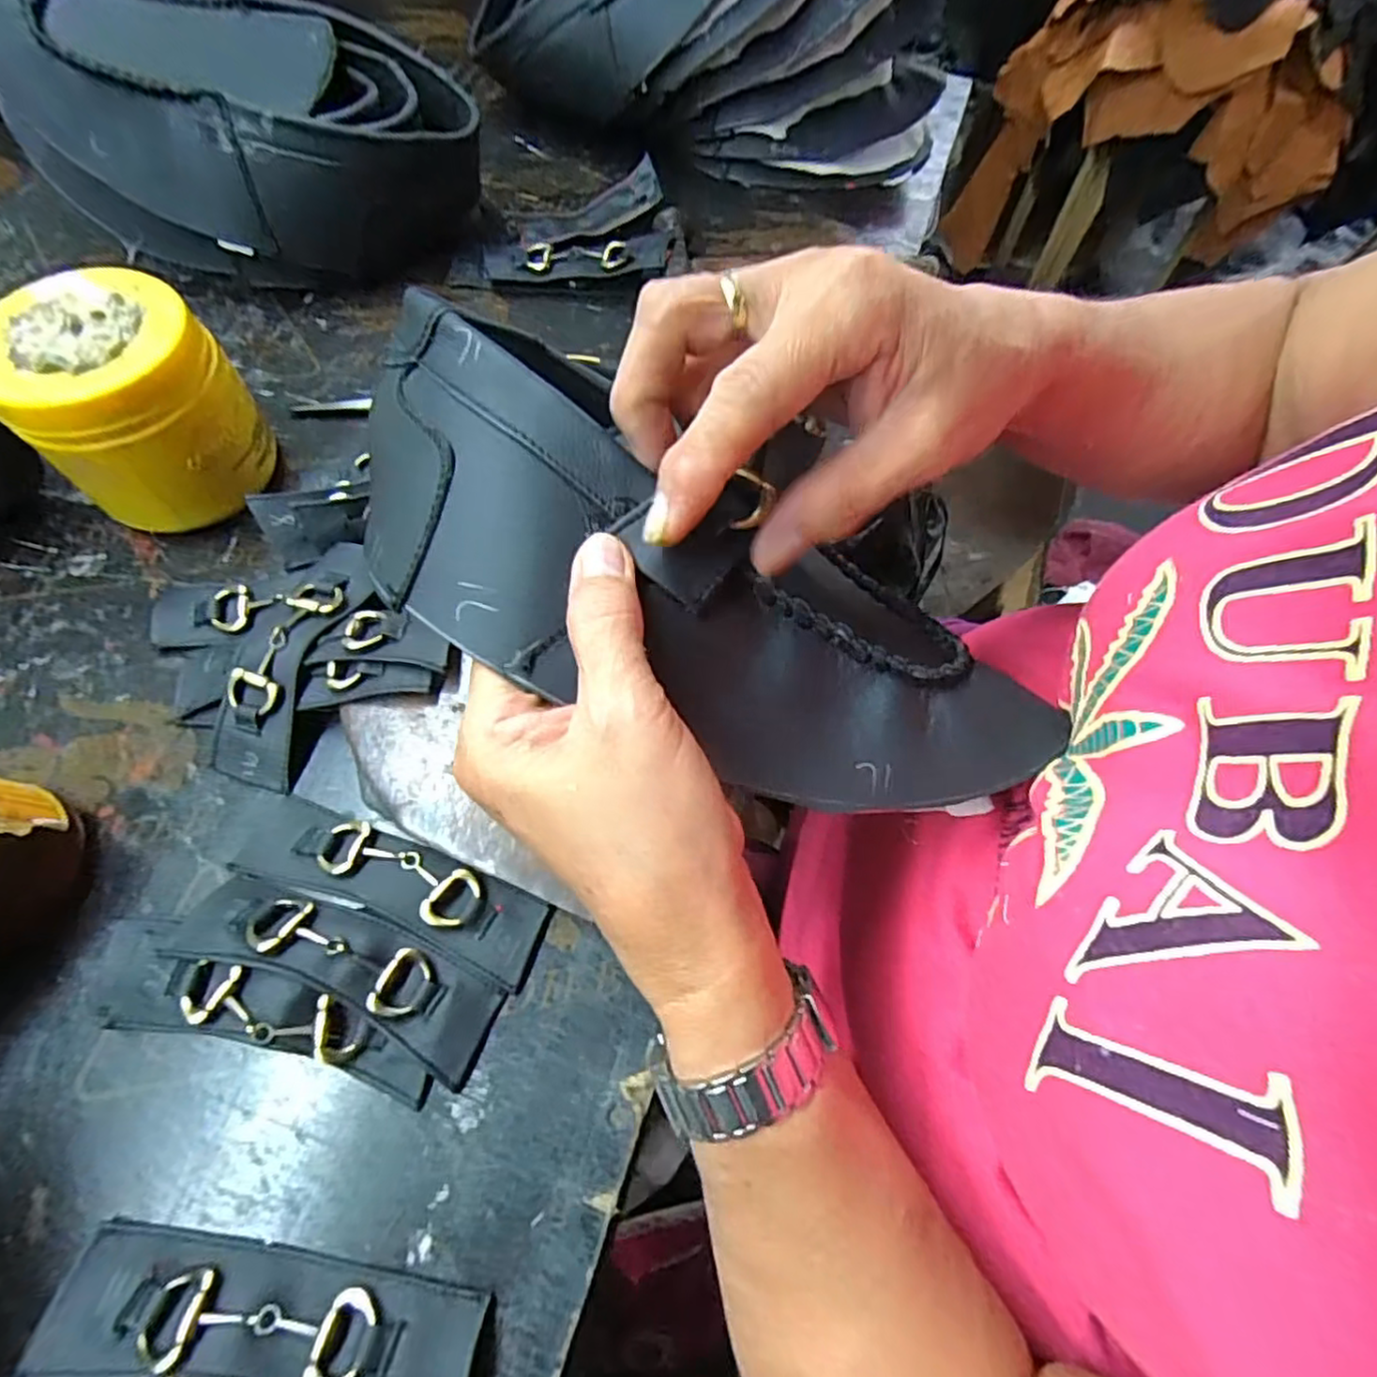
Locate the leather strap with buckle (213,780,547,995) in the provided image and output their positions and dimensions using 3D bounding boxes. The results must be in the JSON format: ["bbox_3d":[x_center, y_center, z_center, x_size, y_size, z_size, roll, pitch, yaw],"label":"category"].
[{"bbox_3d":[-0.135,0.079,0.294,0.154,0.012,0.037,19,65,8],"label":"leather strap with buckle"}]

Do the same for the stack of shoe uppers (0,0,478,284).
[{"bbox_3d":[-0.276,-0.349,0.437,0.260,0.130,0.122,-15,65,-9],"label":"stack of shoe uppers"}]

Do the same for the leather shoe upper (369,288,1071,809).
[{"bbox_3d":[0.003,-0.031,0.228,0.251,0.050,0.103,28,65,-8],"label":"leather shoe upper"}]

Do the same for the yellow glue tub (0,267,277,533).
[{"bbox_3d":[-0.274,-0.140,0.350,0.094,0.096,0.089,-39,71,-18],"label":"yellow glue tub"}]

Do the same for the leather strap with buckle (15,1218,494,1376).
[{"bbox_3d":[-0.140,0.211,0.226,0.140,0.014,0.039,10,64,3],"label":"leather strap with buckle"}]

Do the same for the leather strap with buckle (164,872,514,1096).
[{"bbox_3d":[-0.140,0.108,0.273,0.130,0.022,0.039,21,65,9],"label":"leather strap with buckle"}]

